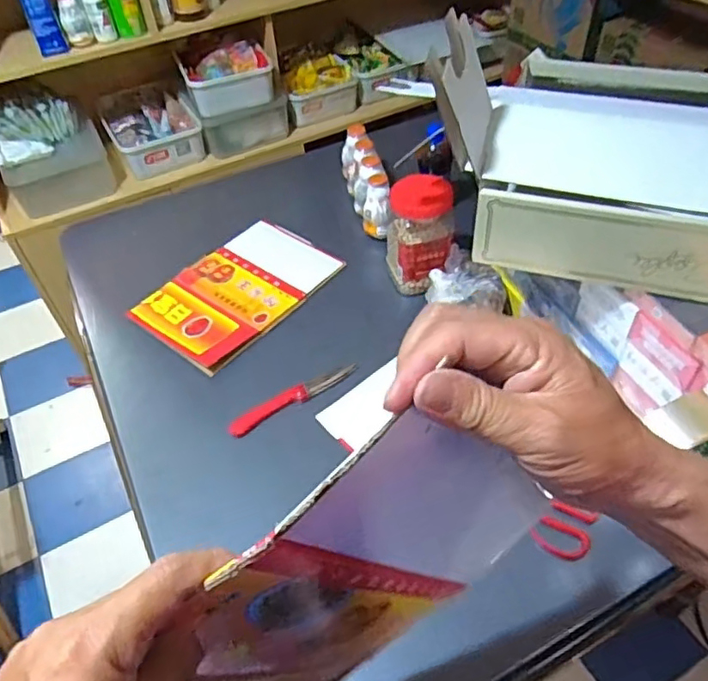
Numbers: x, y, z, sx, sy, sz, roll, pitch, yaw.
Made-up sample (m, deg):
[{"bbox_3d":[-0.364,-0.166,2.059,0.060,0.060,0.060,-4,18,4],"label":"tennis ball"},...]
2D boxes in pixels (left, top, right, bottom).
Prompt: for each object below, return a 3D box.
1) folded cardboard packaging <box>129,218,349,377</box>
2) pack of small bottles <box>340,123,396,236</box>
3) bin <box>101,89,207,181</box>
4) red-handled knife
[{"bbox_3d":[-0.192,-0.092,1.000,0.200,0.025,0.321,30,56,26],"label":"folded cardboard packaging"},{"bbox_3d":[0.023,-0.285,1.093,0.062,0.096,0.267,-9,48,-4],"label":"pack of small bottles"},{"bbox_3d":[-0.561,-0.581,1.657,0.227,0.100,0.268,-25,51,-17],"label":"bin"},{"bbox_3d":[-0.084,0.080,0.830,0.190,0.018,0.028,-25,51,-18],"label":"red-handled knife"}]

